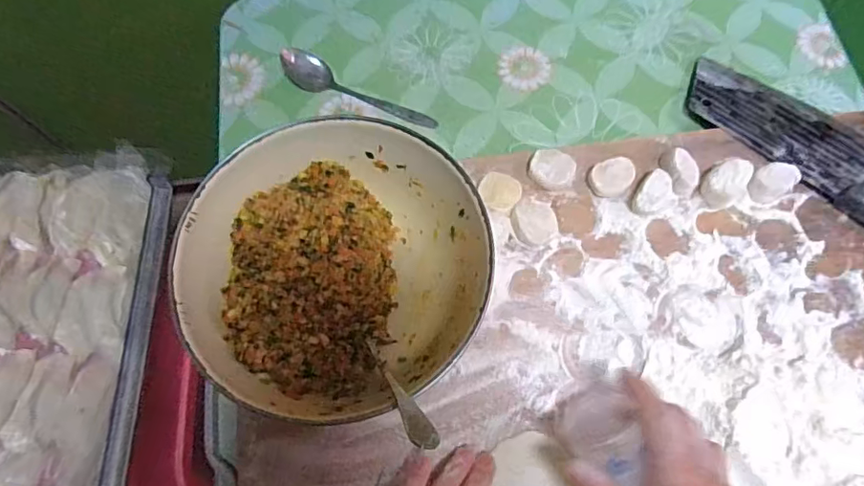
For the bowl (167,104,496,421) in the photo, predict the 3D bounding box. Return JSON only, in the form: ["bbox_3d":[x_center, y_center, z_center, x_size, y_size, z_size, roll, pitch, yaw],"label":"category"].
[{"bbox_3d":[-0.065,0.018,0.383,0.195,0.095,0.193,0,71,1],"label":"bowl"}]

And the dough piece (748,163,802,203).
[{"bbox_3d":[0.279,-0.050,0.438,0.040,0.018,0.026,-25,72,-8],"label":"dough piece"}]

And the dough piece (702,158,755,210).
[{"bbox_3d":[0.241,-0.049,0.438,0.044,0.020,0.030,-36,74,-11],"label":"dough piece"}]

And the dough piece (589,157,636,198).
[{"bbox_3d":[0.150,-0.055,0.445,0.038,0.014,0.029,-23,72,-7],"label":"dough piece"}]

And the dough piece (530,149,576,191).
[{"bbox_3d":[0.101,-0.061,0.450,0.036,0.011,0.034,-3,69,8],"label":"dough piece"}]

